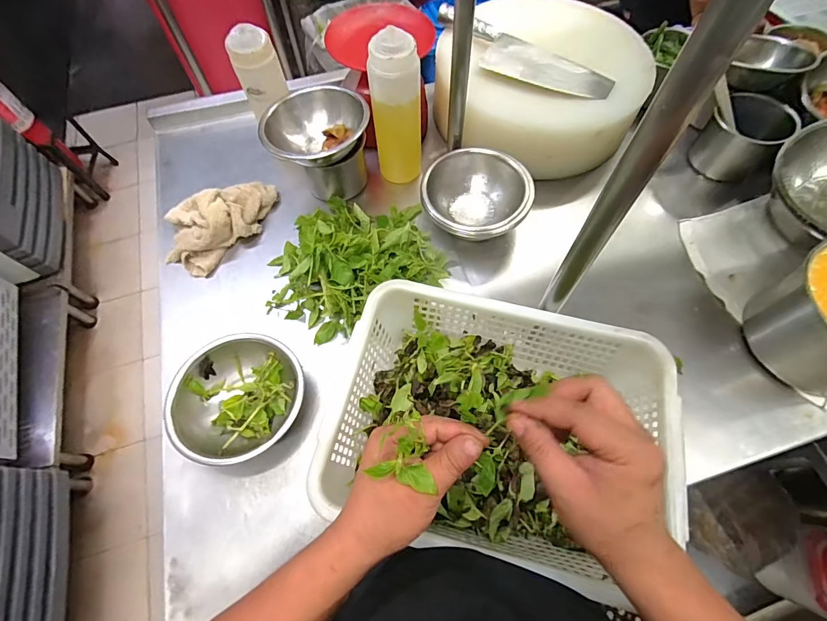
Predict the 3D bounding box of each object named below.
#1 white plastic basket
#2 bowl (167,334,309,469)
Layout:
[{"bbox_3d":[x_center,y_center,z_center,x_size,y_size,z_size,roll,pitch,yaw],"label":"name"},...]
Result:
[{"bbox_3d":[0.094,0.127,0.444,0.346,0.108,0.257,12,66,7],"label":"white plastic basket"},{"bbox_3d":[-0.212,0.110,0.480,0.152,0.062,0.151,0,65,1],"label":"bowl"}]

